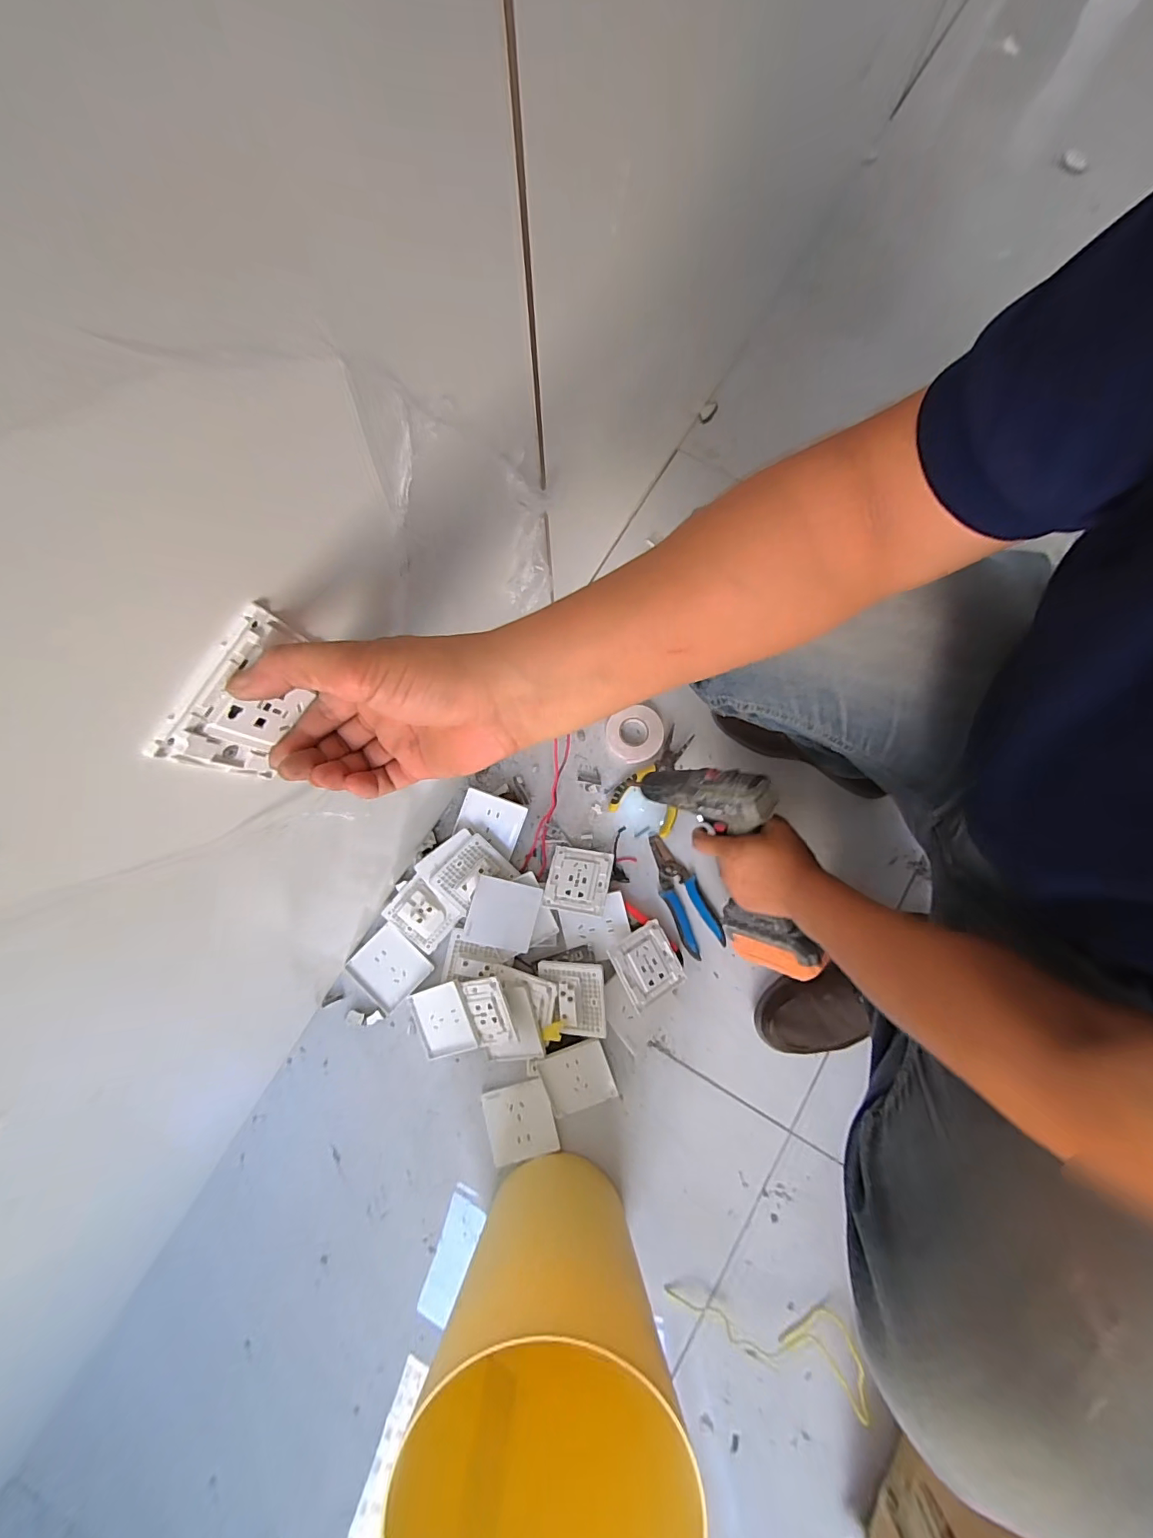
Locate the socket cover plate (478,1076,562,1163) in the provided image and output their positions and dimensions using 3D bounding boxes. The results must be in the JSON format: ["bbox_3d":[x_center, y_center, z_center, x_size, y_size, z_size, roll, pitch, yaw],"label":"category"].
[{"bbox_3d":[-0.072,0.452,0.639,0.082,0.012,0.086,-15,82,-3],"label":"socket cover plate"}]

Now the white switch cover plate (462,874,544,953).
[{"bbox_3d":[-0.094,0.188,0.643,0.087,0.007,0.084,18,80,-17],"label":"white switch cover plate"}]

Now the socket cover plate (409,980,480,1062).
[{"bbox_3d":[-0.171,0.323,0.641,0.087,0.009,0.086,-26,80,23],"label":"socket cover plate"}]

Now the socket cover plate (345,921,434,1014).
[{"bbox_3d":[-0.252,0.267,0.671,0.092,0.009,0.085,42,83,5],"label":"socket cover plate"}]

